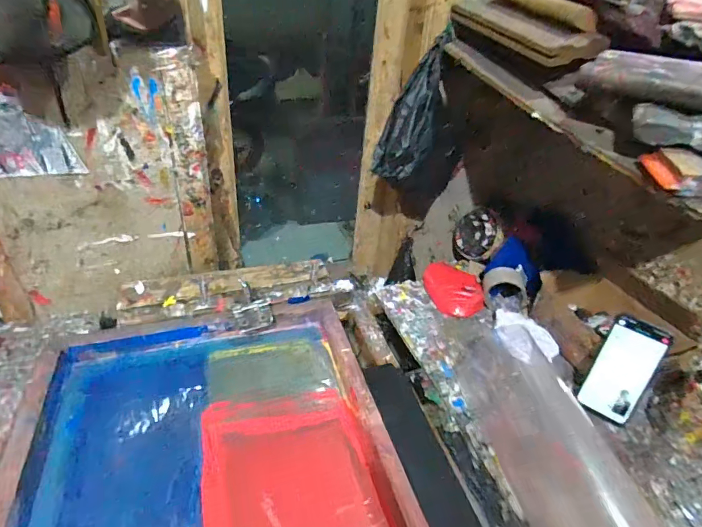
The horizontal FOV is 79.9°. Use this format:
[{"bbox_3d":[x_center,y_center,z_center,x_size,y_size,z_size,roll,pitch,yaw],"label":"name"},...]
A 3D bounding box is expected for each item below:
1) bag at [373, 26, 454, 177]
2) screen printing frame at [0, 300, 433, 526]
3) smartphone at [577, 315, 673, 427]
[{"bbox_3d":[0.122,-0.283,0.772,0.094,0.272,0.053,26,11,25],"label":"bag"},{"bbox_3d":[-0.167,0.258,0.512,0.444,0.048,0.547,-7,38,-17],"label":"screen printing frame"},{"bbox_3d":[0.409,0.161,0.634,0.014,0.158,0.076,-2,25,-43],"label":"smartphone"}]

